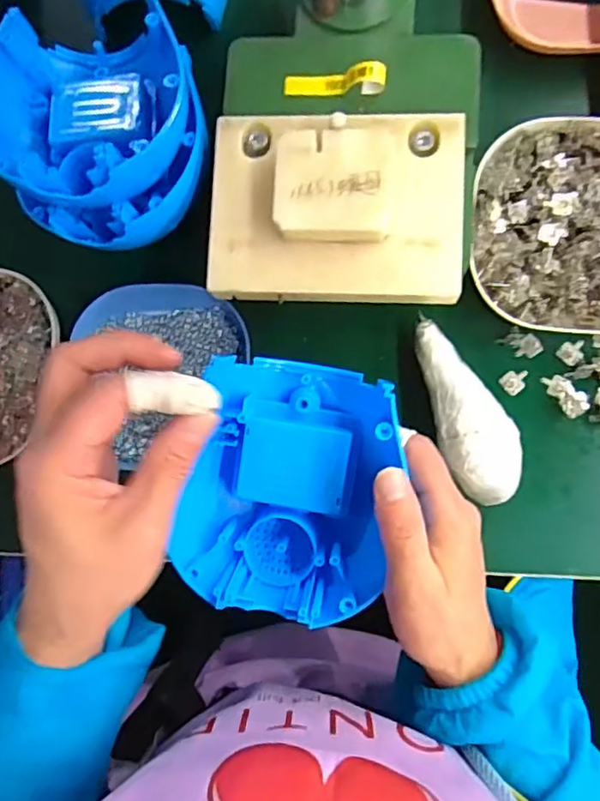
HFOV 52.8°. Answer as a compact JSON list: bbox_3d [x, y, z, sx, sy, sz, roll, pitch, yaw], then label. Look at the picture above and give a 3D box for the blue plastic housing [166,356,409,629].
[{"bbox_3d":[-0.005,0.049,0.338,0.112,0.066,0.135,13,86,8],"label":"blue plastic housing"}]

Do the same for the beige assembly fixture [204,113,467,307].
[{"bbox_3d":[0.020,-0.115,0.349,0.147,0.031,0.107,2,84,7],"label":"beige assembly fixture"}]

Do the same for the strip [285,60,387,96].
[{"bbox_3d":[0.022,-0.202,0.380,0.063,0.012,0.015,4,85,7],"label":"strip"}]

